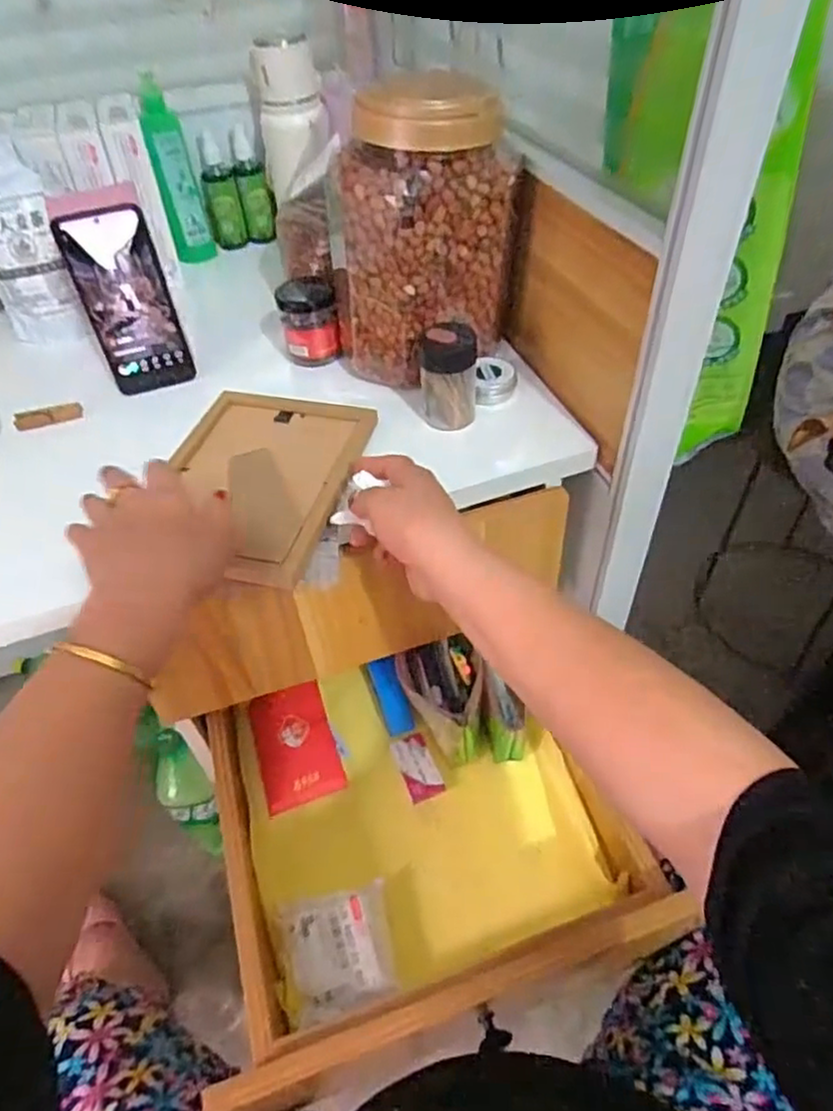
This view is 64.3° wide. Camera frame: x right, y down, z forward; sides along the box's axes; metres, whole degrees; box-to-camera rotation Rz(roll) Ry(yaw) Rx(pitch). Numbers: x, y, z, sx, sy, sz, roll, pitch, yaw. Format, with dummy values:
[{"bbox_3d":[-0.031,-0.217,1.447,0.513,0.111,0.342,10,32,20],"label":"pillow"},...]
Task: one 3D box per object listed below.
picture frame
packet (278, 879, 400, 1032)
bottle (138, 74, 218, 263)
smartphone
[{"bbox_3d":[-0.134,-0.065,0.554,0.152,0.013,0.212,9,49,12],"label":"picture frame"},{"bbox_3d":[-0.066,0.351,0.586,0.091,0.047,0.094,-14,49,-8],"label":"packet"},{"bbox_3d":[-0.298,-0.466,0.822,0.047,0.190,0.055,-15,49,-9],"label":"bottle"},{"bbox_3d":[-0.271,-0.238,0.630,0.076,0.164,0.010,-21,39,-17],"label":"smartphone"}]

